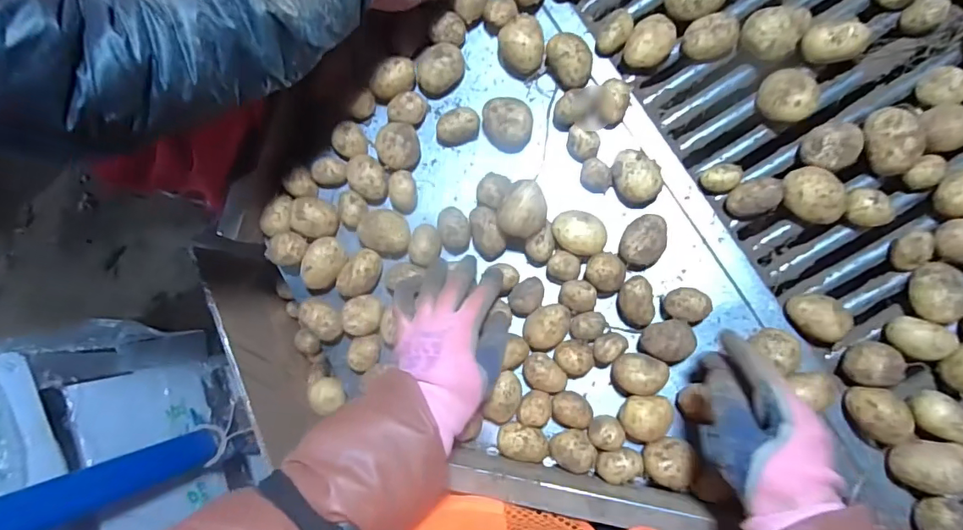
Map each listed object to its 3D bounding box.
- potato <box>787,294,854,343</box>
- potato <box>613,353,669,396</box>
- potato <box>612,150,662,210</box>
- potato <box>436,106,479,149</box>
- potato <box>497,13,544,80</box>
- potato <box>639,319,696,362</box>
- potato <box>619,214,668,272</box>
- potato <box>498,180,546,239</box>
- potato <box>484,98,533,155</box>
[{"bbox_3d":[0.316,0.049,0.454,0.038,0.036,0.044,-21,83,4],"label":"potato"},{"bbox_3d":[0.154,0.105,0.472,0.049,0.043,0.036,4,86,6],"label":"potato"},{"bbox_3d":[0.156,-0.086,0.488,0.047,0.033,0.055,9,86,7],"label":"potato"},{"bbox_3d":[-0.026,-0.151,0.527,0.049,0.035,0.027,-17,84,4],"label":"potato"},{"bbox_3d":[0.043,-0.230,0.514,0.047,0.043,0.050,8,86,7],"label":"potato"},{"bbox_3d":[0.183,0.073,0.470,0.048,0.035,0.038,3,85,6],"label":"potato"},{"bbox_3d":[0.161,-0.022,0.484,0.041,0.034,0.052,26,88,8],"label":"potato"},{"bbox_3d":[0.042,-0.054,0.476,0.043,0.037,0.053,28,89,8],"label":"potato"},{"bbox_3d":[0.027,-0.146,0.515,0.051,0.040,0.047,5,86,7],"label":"potato"}]

